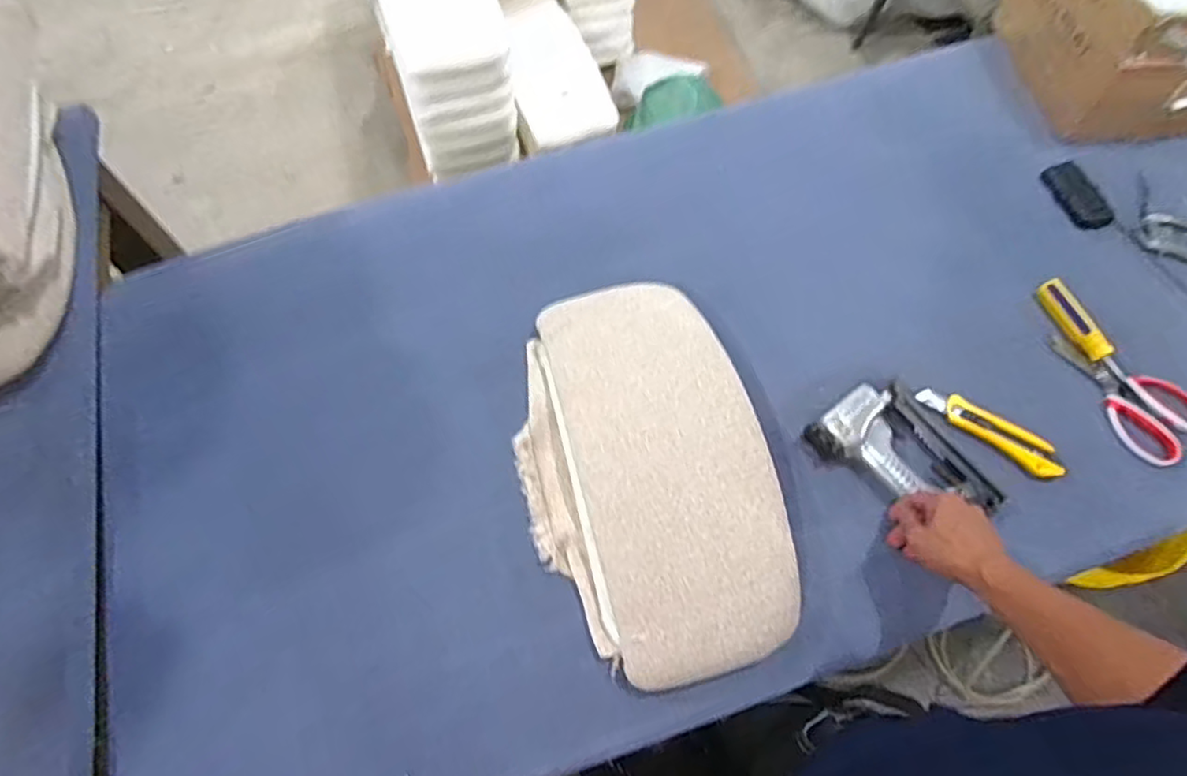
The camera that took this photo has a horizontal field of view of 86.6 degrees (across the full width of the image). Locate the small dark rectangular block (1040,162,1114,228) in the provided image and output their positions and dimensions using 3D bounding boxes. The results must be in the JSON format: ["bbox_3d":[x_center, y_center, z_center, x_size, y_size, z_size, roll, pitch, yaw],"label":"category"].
[{"bbox_3d":[0.669,-0.266,0.871,0.053,0.013,0.106,-27,73,-8],"label":"small dark rectangular block"}]

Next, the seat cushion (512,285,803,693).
[{"bbox_3d":[0.055,0.086,0.702,0.260,0.065,0.431,-16,72,-5],"label":"seat cushion"}]

